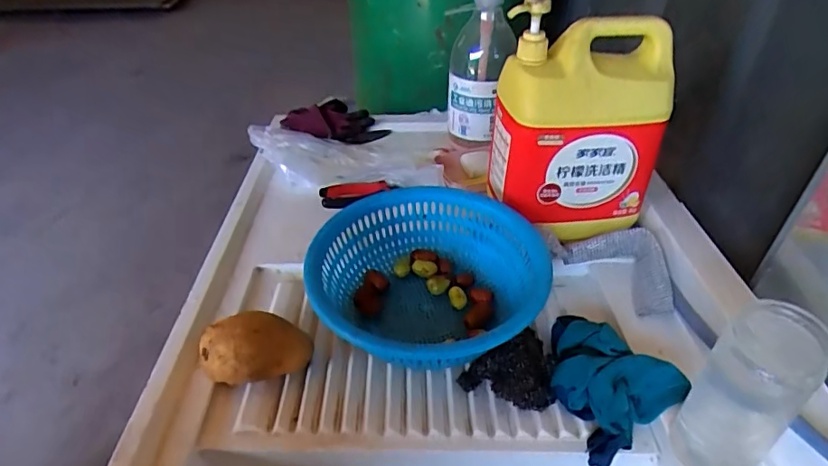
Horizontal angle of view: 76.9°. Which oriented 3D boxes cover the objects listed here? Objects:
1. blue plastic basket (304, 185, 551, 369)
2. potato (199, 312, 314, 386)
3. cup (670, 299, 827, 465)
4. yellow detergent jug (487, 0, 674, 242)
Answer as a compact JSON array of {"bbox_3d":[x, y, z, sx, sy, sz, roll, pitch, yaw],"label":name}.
[{"bbox_3d":[0.015,0.058,0.591,0.252,0.093,0.255,-2,37,-2],"label":"blue plastic basket"},{"bbox_3d":[-0.163,0.121,0.536,0.105,0.065,0.067,-18,40,-23],"label":"potato"},{"bbox_3d":[0.268,0.132,0.427,0.062,0.157,0.070,-30,46,-34],"label":"cup"},{"bbox_3d":[0.203,-0.130,0.656,0.185,0.271,0.107,-3,37,-4],"label":"yellow detergent jug"}]

